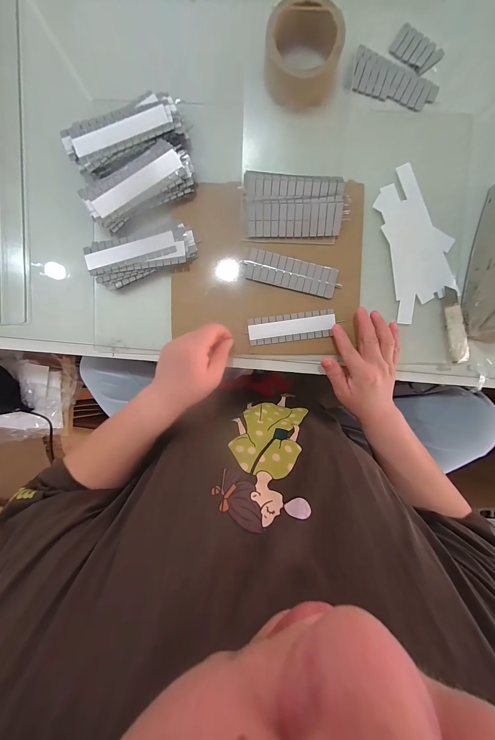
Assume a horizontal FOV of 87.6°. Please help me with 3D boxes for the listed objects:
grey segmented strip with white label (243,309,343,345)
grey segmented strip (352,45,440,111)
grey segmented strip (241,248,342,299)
[{"bbox_3d":[0.065,-0.062,0.376,0.125,0.004,0.039,-8,96,1],"label":"grey segmented strip with white label"},{"bbox_3d":[0.205,-0.400,0.358,0.119,0.004,0.053,16,95,-1],"label":"grey segmented strip"},{"bbox_3d":[0.064,-0.137,0.367,0.129,0.005,0.041,13,95,-1],"label":"grey segmented strip"}]

